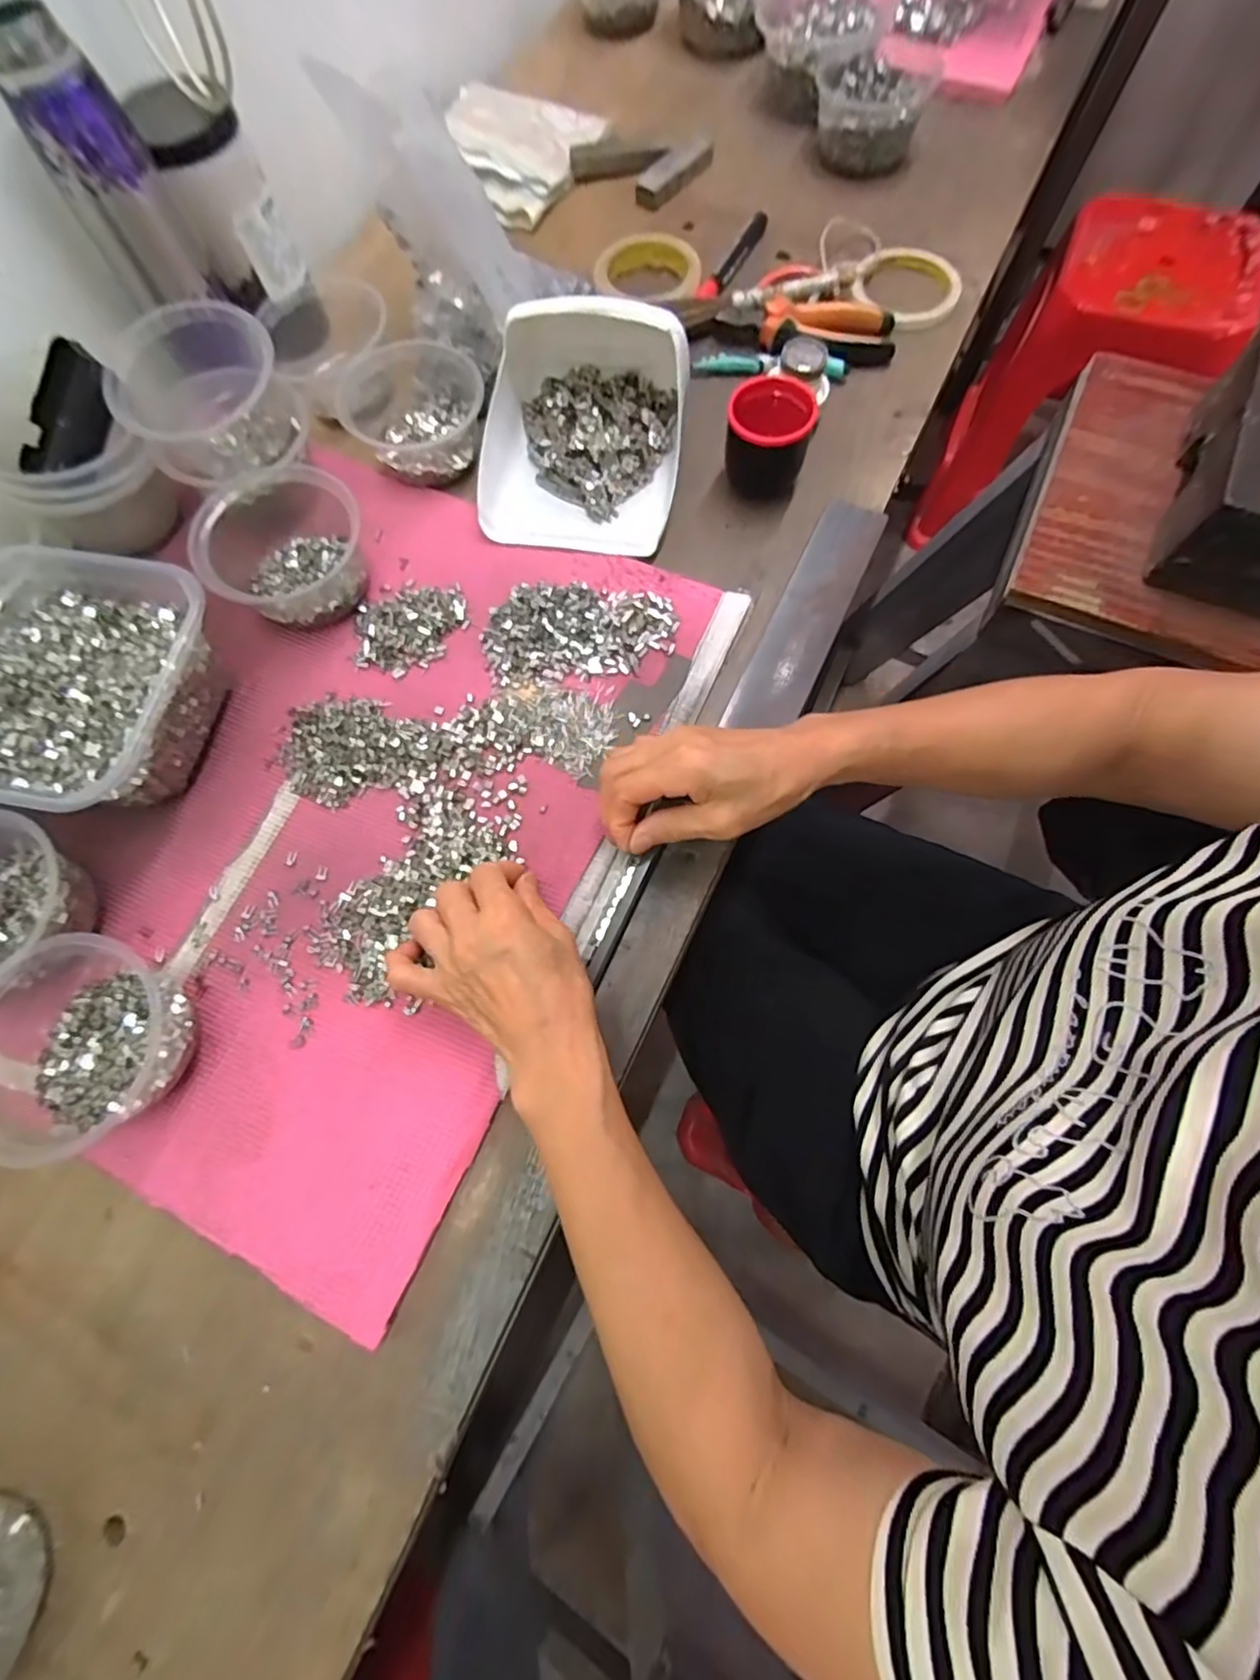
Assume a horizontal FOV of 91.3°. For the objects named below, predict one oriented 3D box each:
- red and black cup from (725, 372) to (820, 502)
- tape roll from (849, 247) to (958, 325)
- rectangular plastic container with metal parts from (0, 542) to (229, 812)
[{"bbox_3d":[0.108,-0.313,0.484,0.063,0.061,0.064,-1,73,2],"label":"red and black cup"},{"bbox_3d":[0.257,-0.512,0.567,0.090,0.011,0.105,23,74,10],"label":"tape roll"},{"bbox_3d":[-0.389,-0.102,0.422,0.187,0.076,0.171,11,73,5],"label":"rectangular plastic container with metal parts"}]

